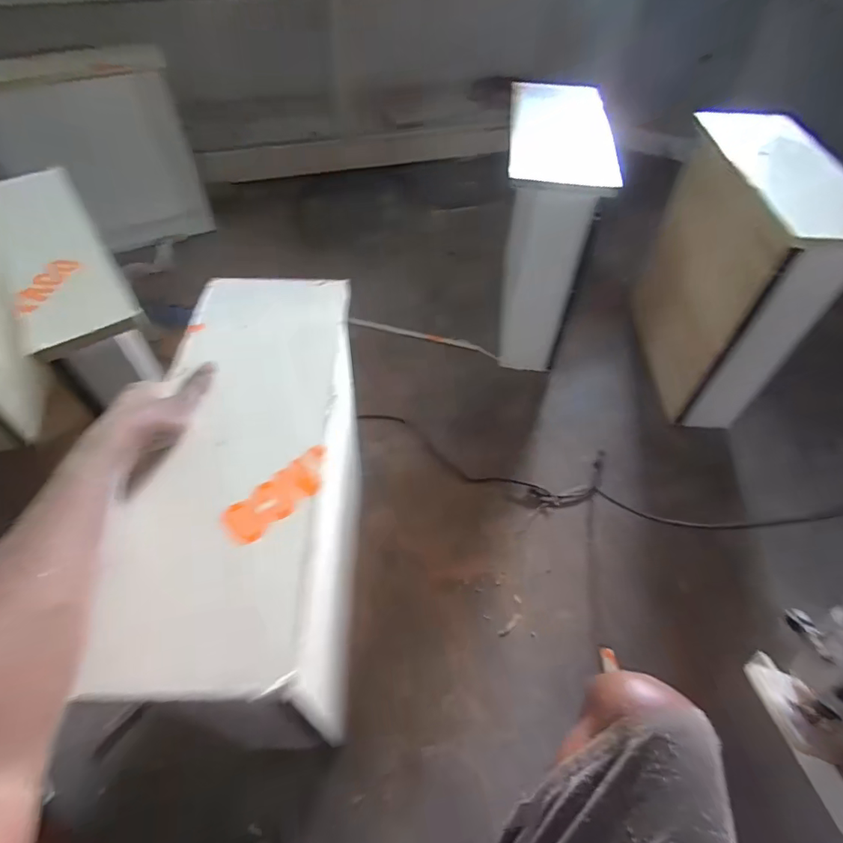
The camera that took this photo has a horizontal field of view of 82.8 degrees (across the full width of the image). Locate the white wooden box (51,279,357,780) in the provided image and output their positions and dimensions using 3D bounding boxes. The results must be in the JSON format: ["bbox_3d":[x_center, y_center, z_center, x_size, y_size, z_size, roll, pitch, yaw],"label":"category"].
[{"bbox_3d":[-0.164,0.047,0.495,0.187,0.131,0.485,-3,50,-4],"label":"white wooden box"}]

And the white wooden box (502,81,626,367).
[{"bbox_3d":[0.261,-0.416,1.096,0.182,0.487,0.394,7,52,3],"label":"white wooden box"}]

